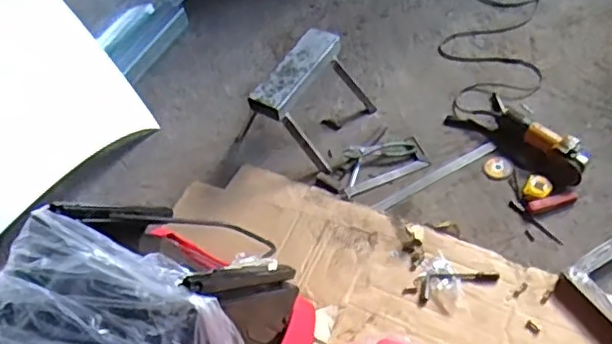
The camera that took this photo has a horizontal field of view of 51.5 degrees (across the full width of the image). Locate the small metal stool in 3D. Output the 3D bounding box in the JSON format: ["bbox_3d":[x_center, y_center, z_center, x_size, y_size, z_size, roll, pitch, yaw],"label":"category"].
[{"bbox_3d":[-0.015,-0.205,1.774,0.306,0.231,0.366,19,57,24],"label":"small metal stool"}]

